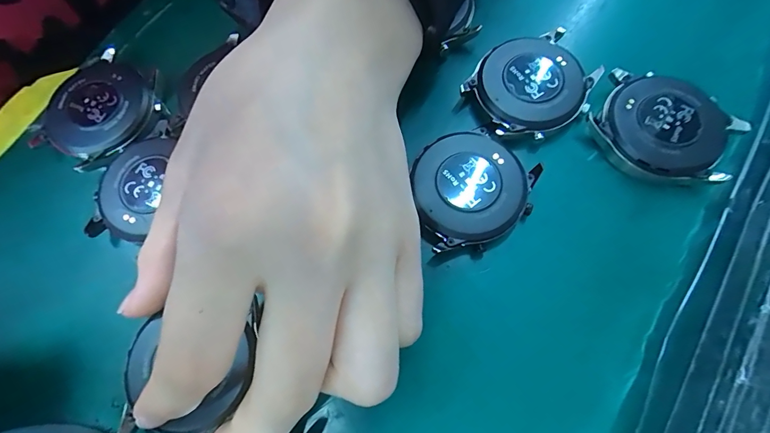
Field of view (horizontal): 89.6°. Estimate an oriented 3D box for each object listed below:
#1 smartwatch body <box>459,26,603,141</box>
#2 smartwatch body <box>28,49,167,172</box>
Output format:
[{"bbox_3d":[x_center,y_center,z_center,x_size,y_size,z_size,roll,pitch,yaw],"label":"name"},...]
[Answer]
[{"bbox_3d":[0.063,-0.056,0.162,0.051,0.007,0.042,-27,73,-6],"label":"smartwatch body"},{"bbox_3d":[-0.124,-0.045,0.167,0.047,0.010,0.052,40,78,13],"label":"smartwatch body"}]

